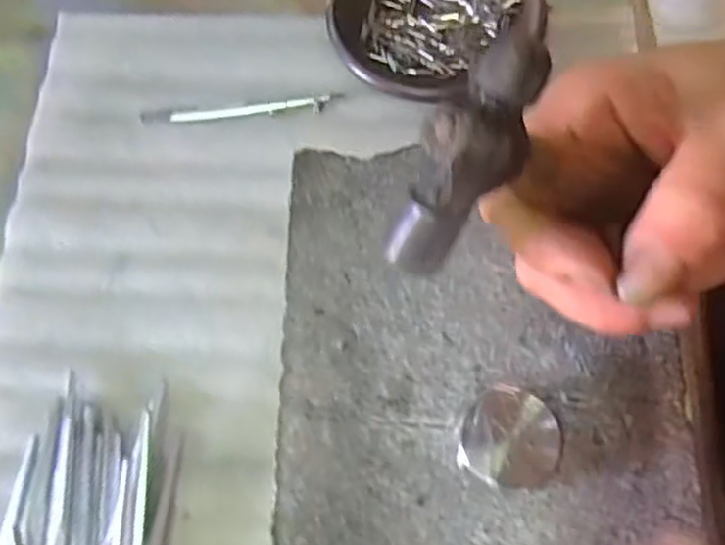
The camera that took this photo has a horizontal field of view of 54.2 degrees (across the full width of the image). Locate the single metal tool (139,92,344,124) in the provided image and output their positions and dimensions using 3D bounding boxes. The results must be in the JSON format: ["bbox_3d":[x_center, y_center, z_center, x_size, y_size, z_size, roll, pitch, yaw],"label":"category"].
[{"bbox_3d":[-0.066,-0.088,0.381,0.107,0.004,0.010,-5,67,1],"label":"single metal tool"}]

